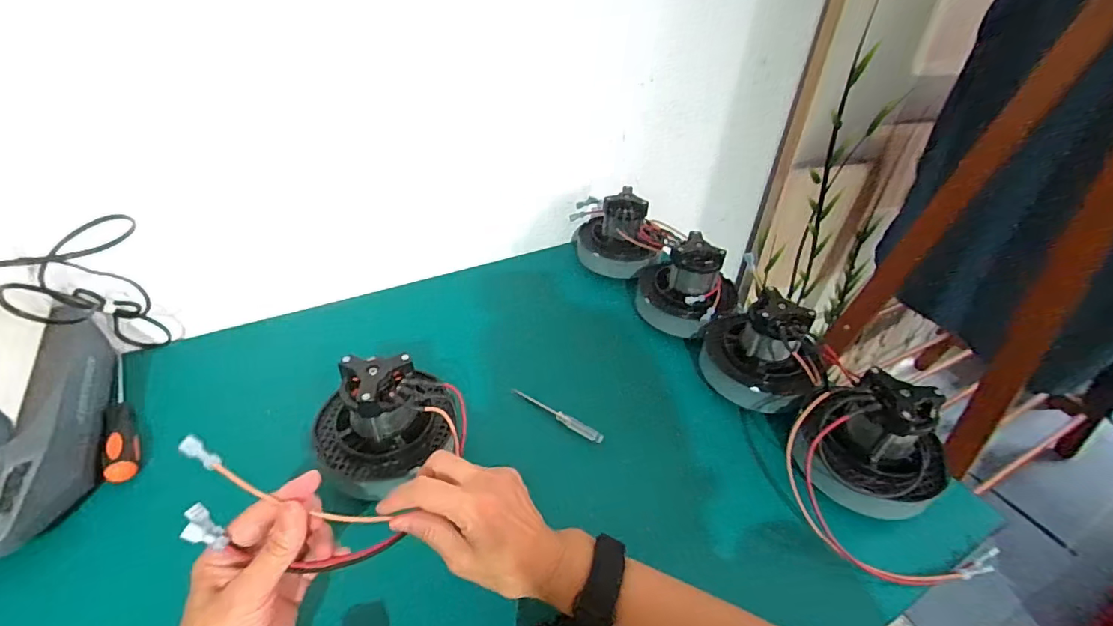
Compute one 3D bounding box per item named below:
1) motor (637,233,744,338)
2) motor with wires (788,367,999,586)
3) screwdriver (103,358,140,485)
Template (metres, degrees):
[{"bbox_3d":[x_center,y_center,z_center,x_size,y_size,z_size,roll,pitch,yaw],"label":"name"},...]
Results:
[{"bbox_3d":[0.178,-0.043,0.627,0.122,0.102,0.113,2,39,-1],"label":"motor"},{"bbox_3d":[0.283,0.144,0.415,0.130,0.109,0.155,-16,43,-22],"label":"motor with wires"},{"bbox_3d":[-0.433,0.098,0.484,0.023,0.027,0.178,-22,45,-28],"label":"screwdriver"}]

